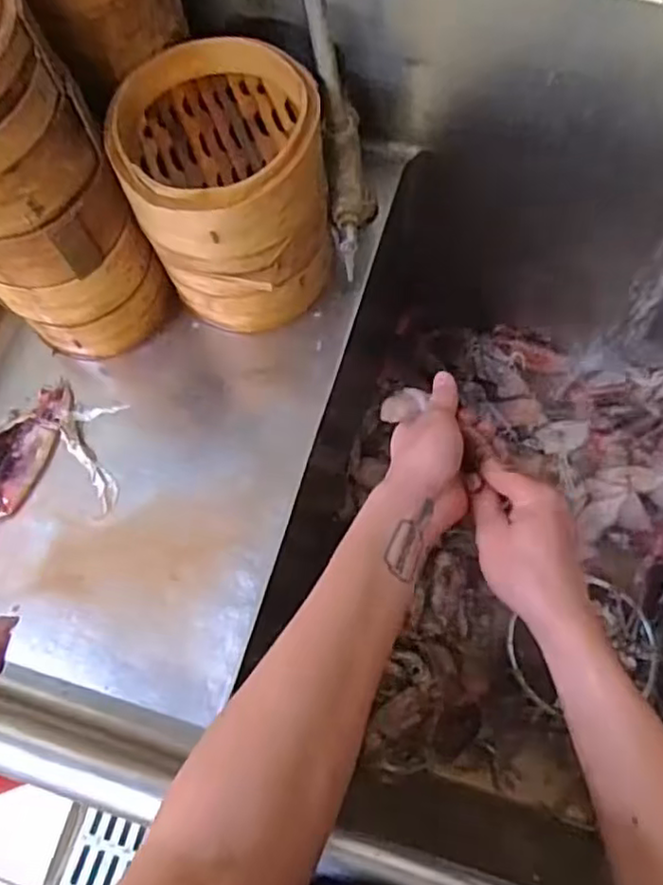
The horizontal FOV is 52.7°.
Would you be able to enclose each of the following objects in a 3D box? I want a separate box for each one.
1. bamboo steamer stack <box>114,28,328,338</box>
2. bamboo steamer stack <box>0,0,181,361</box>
[{"bbox_3d":[-0.082,-0.207,0.581,0.149,0.181,0.155,-9,72,-1],"label":"bamboo steamer stack"},{"bbox_3d":[-0.243,-0.195,0.524,0.132,0.285,0.146,-40,75,-10],"label":"bamboo steamer stack"}]

